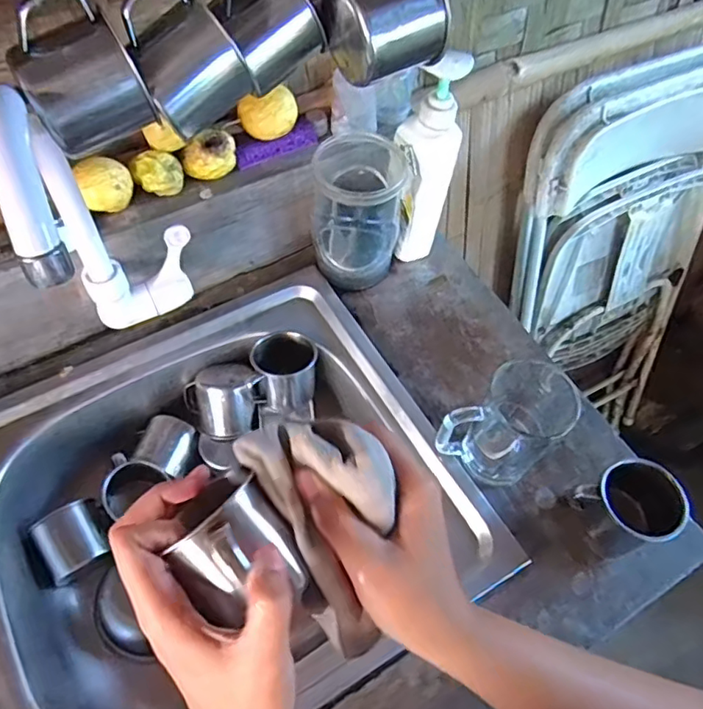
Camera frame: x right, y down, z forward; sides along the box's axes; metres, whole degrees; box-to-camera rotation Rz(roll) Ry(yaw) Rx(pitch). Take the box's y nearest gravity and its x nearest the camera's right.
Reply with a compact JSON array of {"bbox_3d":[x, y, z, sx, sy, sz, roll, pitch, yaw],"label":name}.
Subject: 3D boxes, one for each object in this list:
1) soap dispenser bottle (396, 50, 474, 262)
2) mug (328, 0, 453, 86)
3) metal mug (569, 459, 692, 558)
[{"bbox_3d":[0.080,-0.199,0.615,0.060,0.250,0.042,6,57,2],"label":"soap dispenser bottle"},{"bbox_3d":[0.019,-0.234,0.378,0.068,0.063,0.081,-19,62,-15],"label":"mug"},{"bbox_3d":[0.252,0.140,0.512,0.079,0.071,0.067,-20,60,-14],"label":"metal mug"}]

